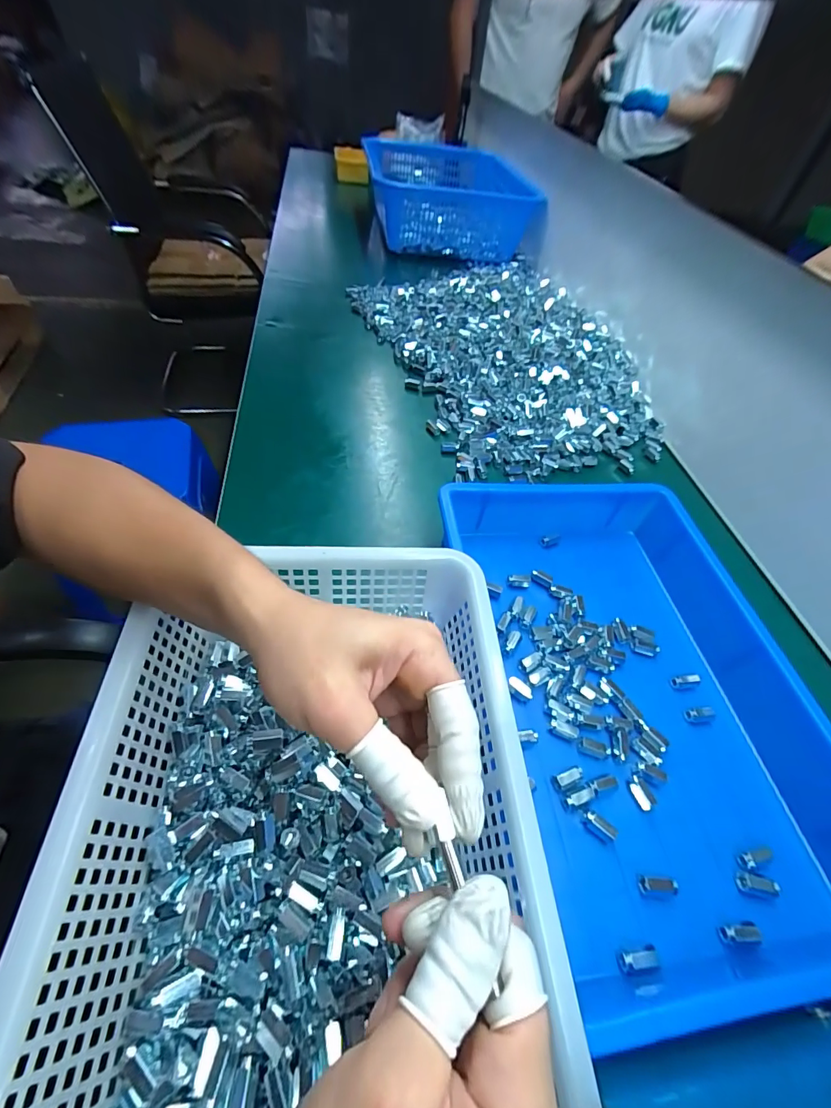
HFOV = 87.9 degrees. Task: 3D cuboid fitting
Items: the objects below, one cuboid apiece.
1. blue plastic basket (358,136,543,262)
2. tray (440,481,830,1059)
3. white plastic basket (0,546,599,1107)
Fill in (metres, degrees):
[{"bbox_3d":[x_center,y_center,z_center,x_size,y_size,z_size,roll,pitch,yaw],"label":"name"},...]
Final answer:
[{"bbox_3d":[0.067,-0.886,1.080,0.373,0.129,0.455,-3,53,-10],"label":"blue plastic basket"},{"bbox_3d":[0.170,0.098,0.352,0.238,0.082,0.366,-3,54,-10],"label":"tray"},{"bbox_3d":[-0.053,0.146,0.254,0.228,0.120,0.313,0,52,-7],"label":"white plastic basket"}]

